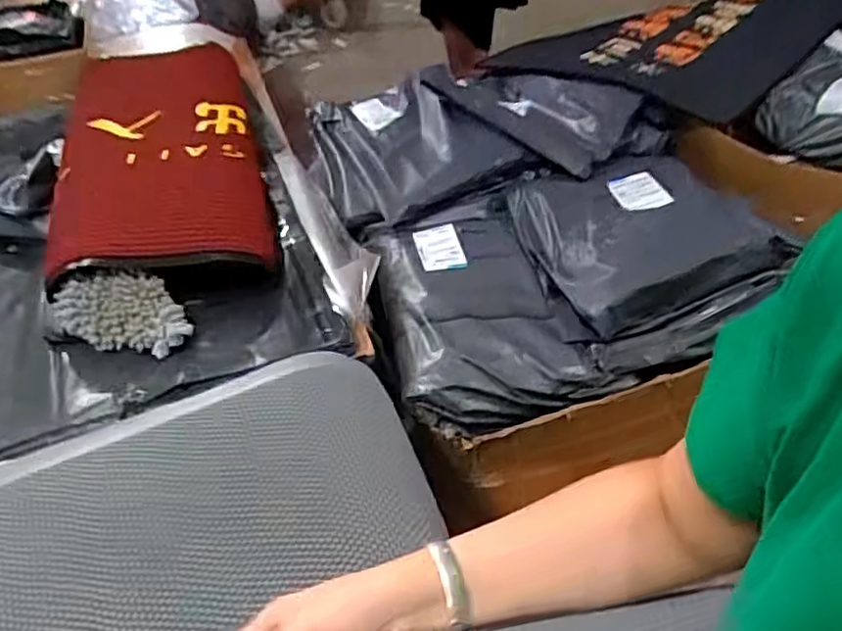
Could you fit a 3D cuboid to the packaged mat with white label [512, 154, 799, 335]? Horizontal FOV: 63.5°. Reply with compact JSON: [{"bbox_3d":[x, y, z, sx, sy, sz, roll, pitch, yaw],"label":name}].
[{"bbox_3d":[0.367,-0.165,1.180,0.355,0.084,0.389,-12,43,-9],"label":"packaged mat with white label"}]

